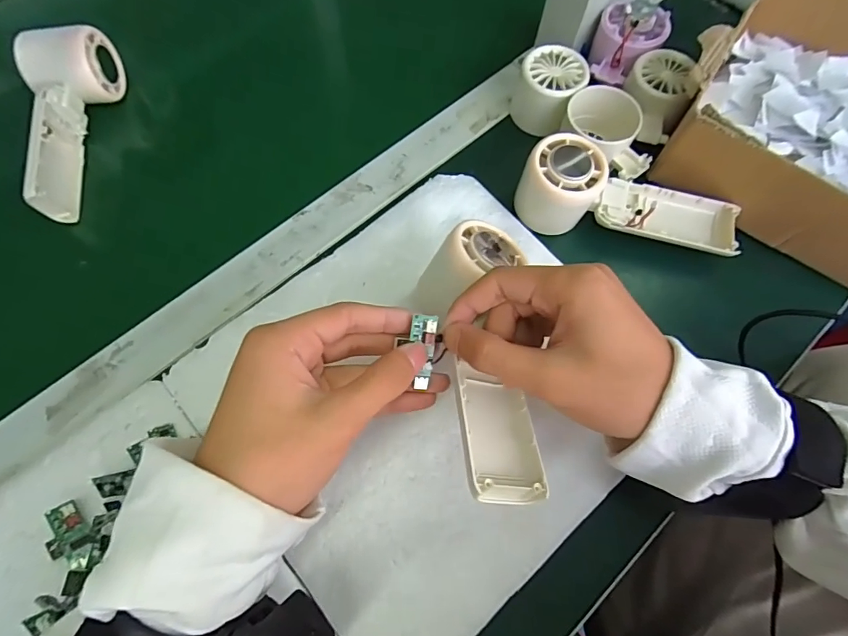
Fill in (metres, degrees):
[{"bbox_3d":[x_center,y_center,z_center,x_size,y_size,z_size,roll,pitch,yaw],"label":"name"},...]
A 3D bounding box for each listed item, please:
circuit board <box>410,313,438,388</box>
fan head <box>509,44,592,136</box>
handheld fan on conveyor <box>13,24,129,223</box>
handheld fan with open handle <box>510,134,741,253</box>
[{"bbox_3d":[0.000,0.018,0.247,0.013,0.010,0.039,0,94,-1],"label":"circuit board"},{"bbox_3d":[0.102,-0.189,0.385,0.052,0.045,0.061,31,74,8],"label":"fan head"},{"bbox_3d":[-0.298,-0.160,0.365,0.049,0.052,0.162,5,72,0],"label":"handheld fan on conveyor"},{"bbox_3d":[0.153,-0.088,0.338,0.165,0.049,0.058,10,72,2],"label":"handheld fan with open handle"}]

